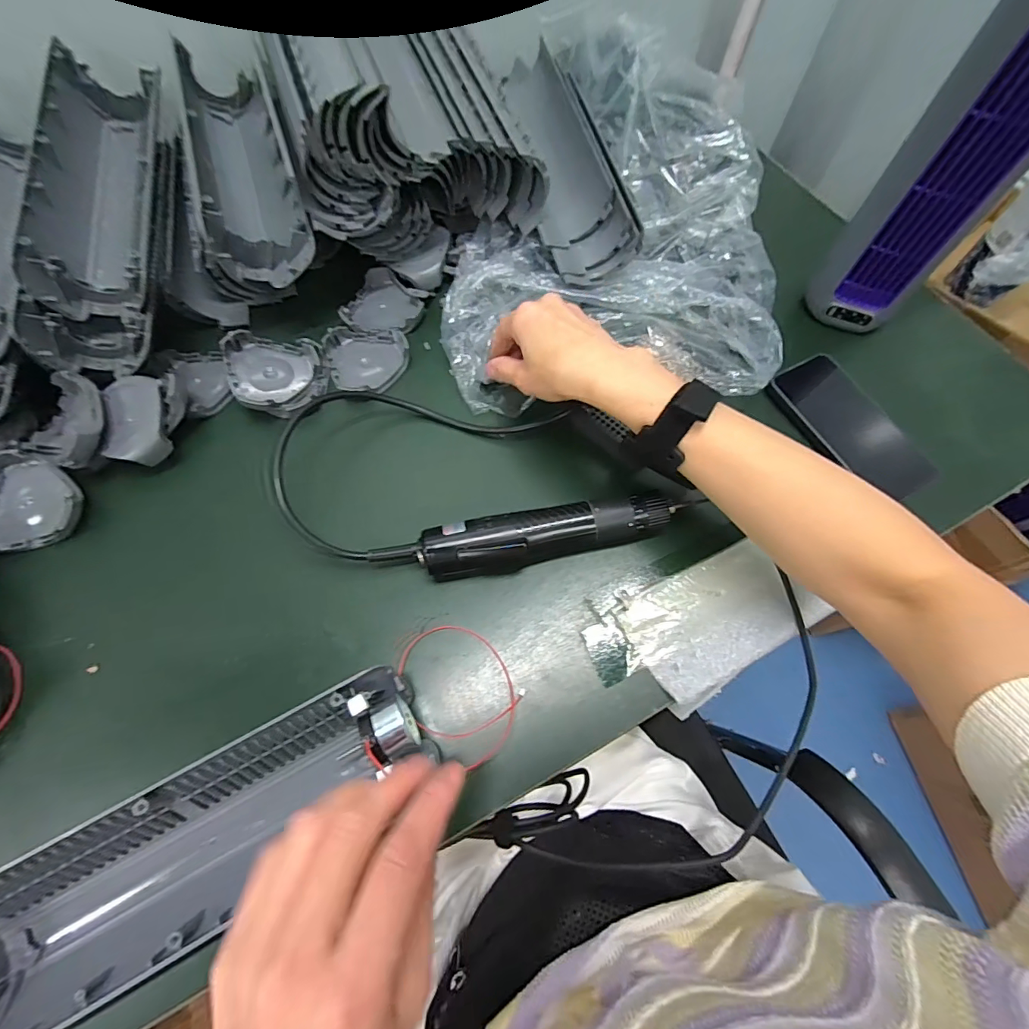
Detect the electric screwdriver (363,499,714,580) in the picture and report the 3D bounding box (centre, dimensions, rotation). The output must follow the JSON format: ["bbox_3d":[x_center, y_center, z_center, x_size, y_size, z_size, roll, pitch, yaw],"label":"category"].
[{"bbox_3d":[0.017,0.018,0.366,0.242,0.033,0.041,-9,67,-4],"label":"electric screwdriver"}]

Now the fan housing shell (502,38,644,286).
[{"bbox_3d":[0.045,-0.361,0.469,0.087,0.071,0.253,-15,69,-6],"label":"fan housing shell"}]

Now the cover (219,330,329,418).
[{"bbox_3d":[-0.221,-0.128,0.428,0.082,0.032,0.080,-7,66,-3],"label":"cover"}]

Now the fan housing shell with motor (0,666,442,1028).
[{"bbox_3d":[-0.191,0.204,0.283,0.288,0.068,0.092,-27,69,-12],"label":"fan housing shell with motor"}]

